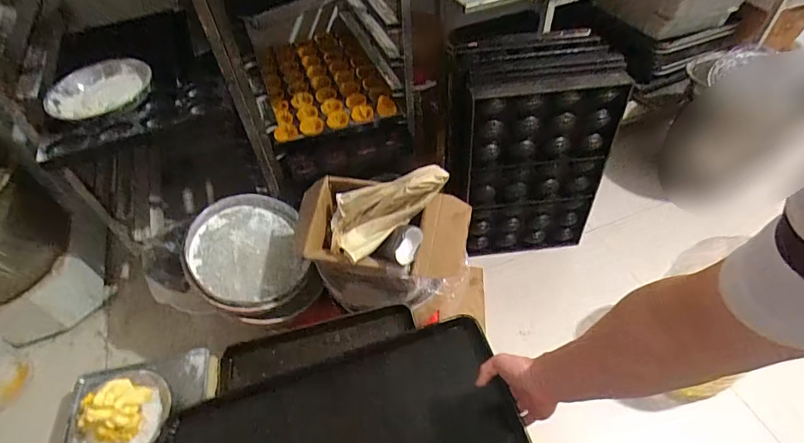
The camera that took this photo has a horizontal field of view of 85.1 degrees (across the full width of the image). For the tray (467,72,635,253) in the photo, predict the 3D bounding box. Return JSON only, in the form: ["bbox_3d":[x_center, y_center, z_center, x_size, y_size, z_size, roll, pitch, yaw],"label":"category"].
[{"bbox_3d":[0.391,-0.131,1.277,0.402,0.587,0.048,-6,44,-3],"label":"tray"}]

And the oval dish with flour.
[{"bbox_3d":[-0.682,-0.309,1.002,0.211,0.030,0.196,-5,50,0],"label":"oval dish with flour"}]

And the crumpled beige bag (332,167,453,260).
[{"bbox_3d":[-0.033,-0.026,0.941,0.292,0.065,0.155,-29,49,15],"label":"crumpled beige bag"}]

